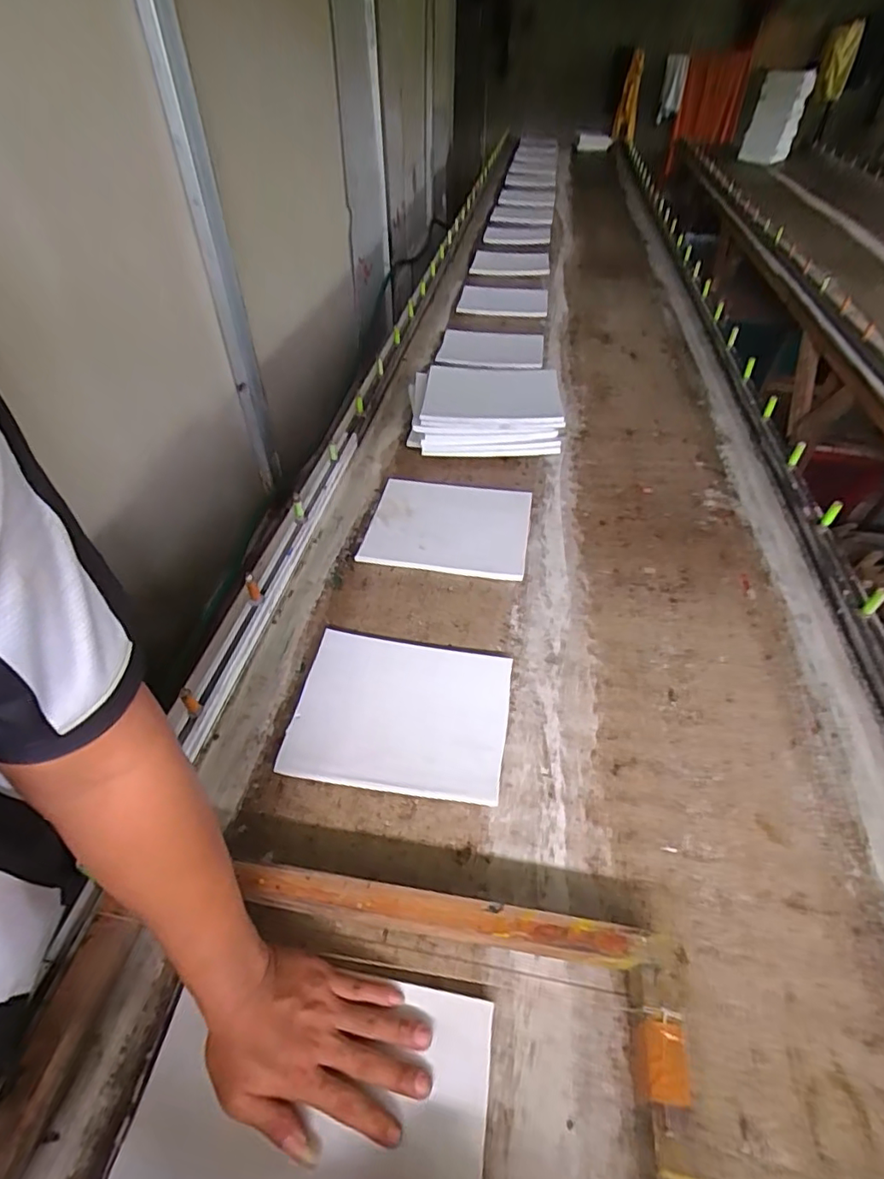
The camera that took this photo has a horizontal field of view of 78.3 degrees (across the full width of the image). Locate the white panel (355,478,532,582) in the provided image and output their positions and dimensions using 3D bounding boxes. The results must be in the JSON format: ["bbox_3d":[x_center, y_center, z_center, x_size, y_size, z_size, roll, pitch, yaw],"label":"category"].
[{"bbox_3d":[0.010,-0.111,0.937,0.269,0.017,0.218,8,46,7],"label":"white panel"}]

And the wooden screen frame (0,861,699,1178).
[{"bbox_3d":[-0.086,0.434,0.382,0.523,0.052,0.407,5,44,5],"label":"wooden screen frame"}]

